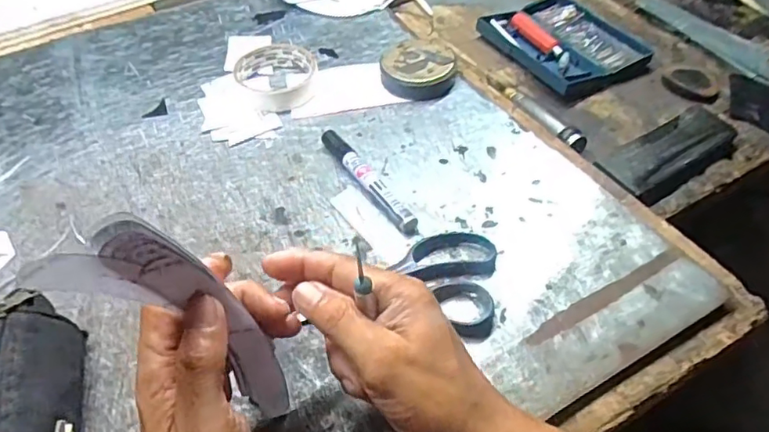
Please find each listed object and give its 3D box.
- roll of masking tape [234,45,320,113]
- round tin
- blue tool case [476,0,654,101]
[{"bbox_3d":[-0.108,-0.141,0.577,0.080,0.022,0.085,1,53,-1],"label":"roll of masking tape"},{"bbox_3d":[0.035,-0.149,0.579,0.075,0.028,0.069,1,53,-1],"label":"round tin"},{"bbox_3d":[0.207,-0.198,0.649,0.134,0.023,0.155,-25,57,-19],"label":"blue tool case"}]

